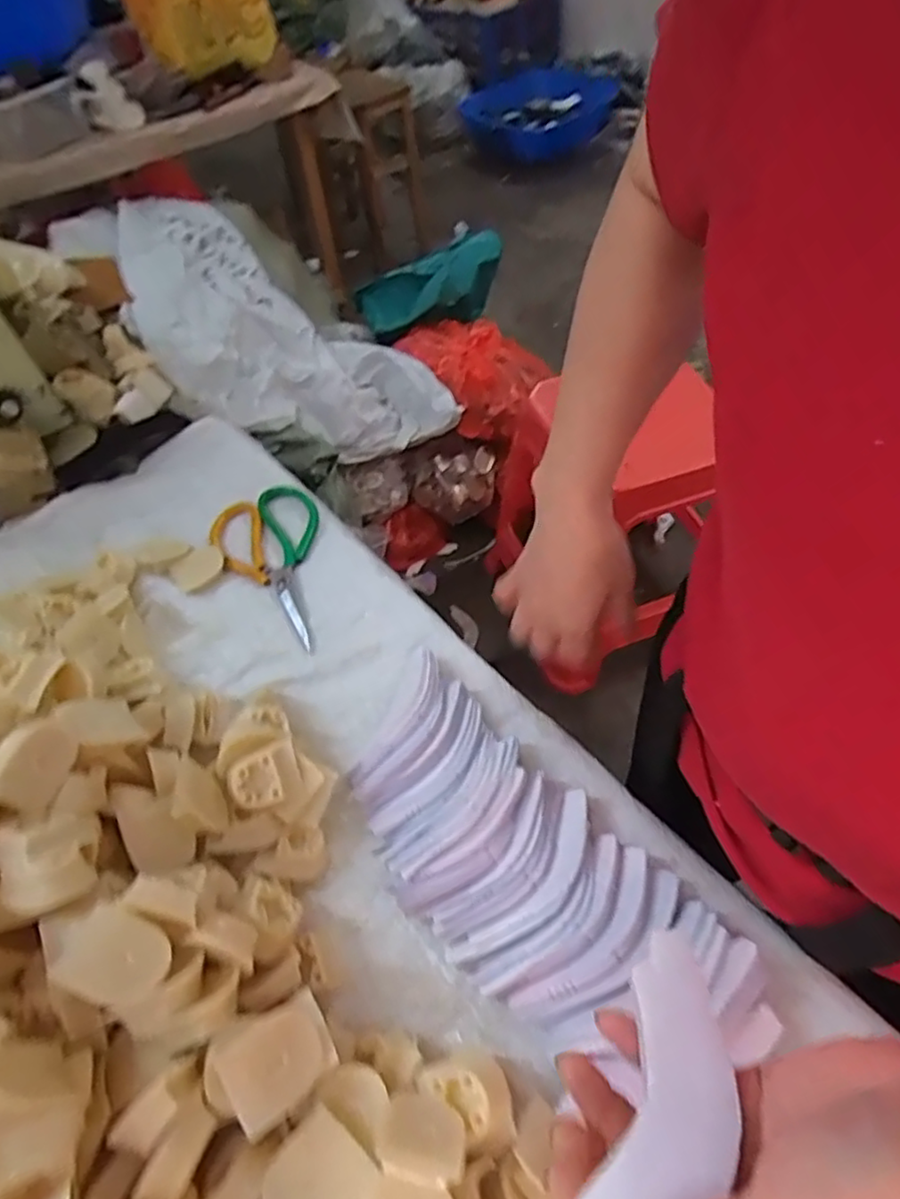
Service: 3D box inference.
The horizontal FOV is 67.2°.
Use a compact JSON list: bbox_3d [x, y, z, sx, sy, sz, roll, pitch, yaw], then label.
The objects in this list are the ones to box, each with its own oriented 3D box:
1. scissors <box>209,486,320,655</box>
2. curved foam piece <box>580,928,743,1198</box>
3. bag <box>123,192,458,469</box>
[{"bbox_3d":[-0.149,-0.038,0.626,0.098,0.014,0.189,-30,56,-18],"label":"scissors"},{"bbox_3d":[0.075,0.174,0.232,0.039,0.008,0.115,20,45,18],"label":"curved foam piece"},{"bbox_3d":[-0.343,-0.544,1.358,0.485,0.360,0.559,-27,55,-16],"label":"bag"}]

